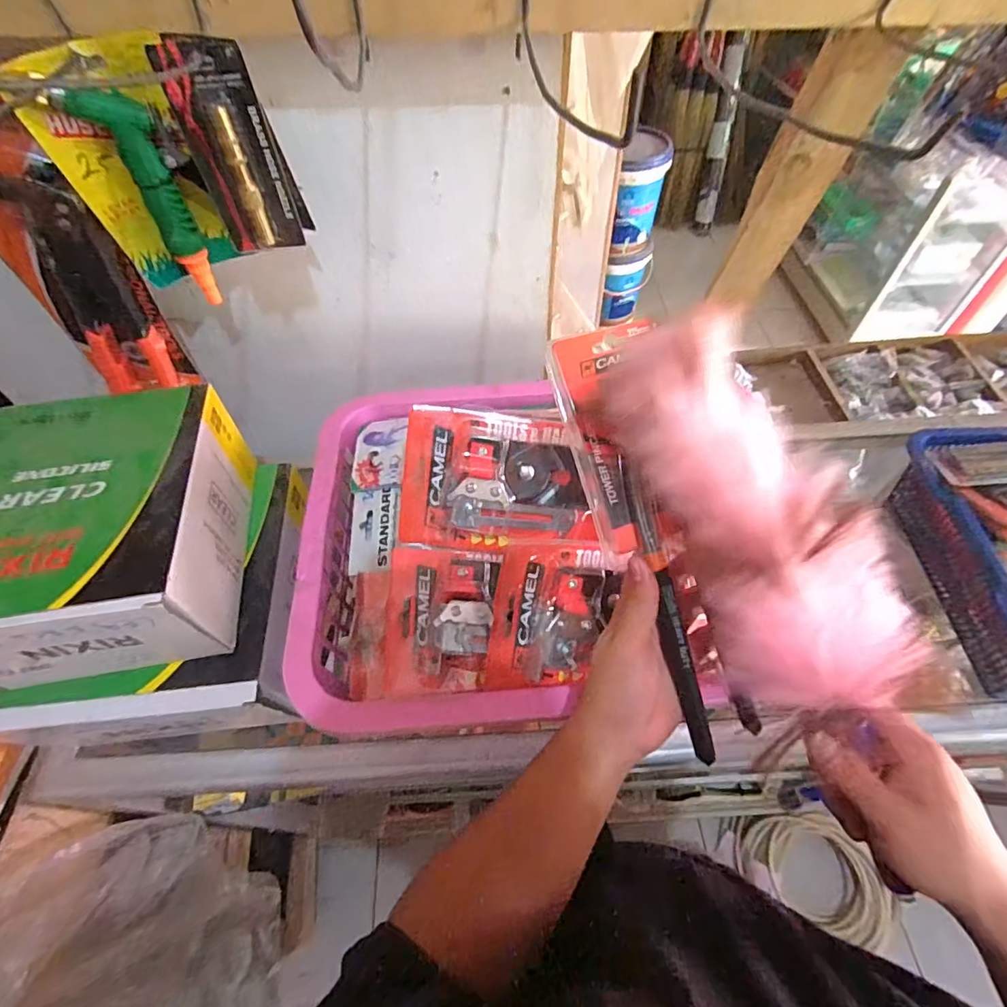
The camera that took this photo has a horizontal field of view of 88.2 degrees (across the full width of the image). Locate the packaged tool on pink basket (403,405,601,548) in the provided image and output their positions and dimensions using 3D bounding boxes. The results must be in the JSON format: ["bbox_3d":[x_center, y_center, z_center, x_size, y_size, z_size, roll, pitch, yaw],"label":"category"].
[{"bbox_3d":[-0.006,-0.015,0.384,0.130,0.100,0.037,5,11,-12],"label":"packaged tool on pink basket"}]

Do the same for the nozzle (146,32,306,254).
[{"bbox_3d":[-0.203,-0.263,0.395,0.060,0.132,0.021,-6,55,-2],"label":"nozzle"}]

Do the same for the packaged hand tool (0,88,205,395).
[{"bbox_3d":[-0.390,-0.212,0.465,0.107,0.284,0.035,-3,59,-2],"label":"packaged hand tool"}]

